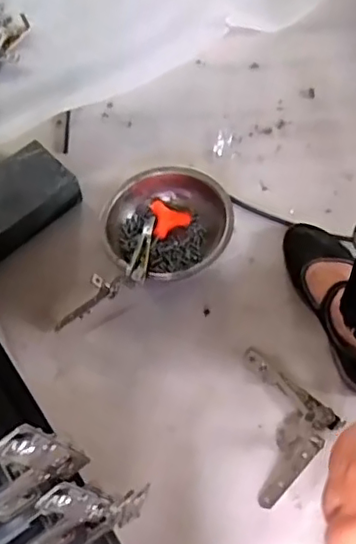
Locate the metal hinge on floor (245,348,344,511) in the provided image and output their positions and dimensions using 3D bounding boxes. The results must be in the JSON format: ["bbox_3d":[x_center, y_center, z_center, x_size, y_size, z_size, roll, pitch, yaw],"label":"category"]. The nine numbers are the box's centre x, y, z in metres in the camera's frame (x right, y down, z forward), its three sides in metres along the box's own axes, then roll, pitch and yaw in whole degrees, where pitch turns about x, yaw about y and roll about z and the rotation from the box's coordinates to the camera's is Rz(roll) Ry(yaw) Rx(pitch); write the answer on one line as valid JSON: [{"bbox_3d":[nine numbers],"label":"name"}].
[{"bbox_3d":[0.108,0.188,0.764,0.146,0.016,0.146,41,70,18],"label":"metal hinge on floor"}]

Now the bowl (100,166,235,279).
[{"bbox_3d":[-0.015,-0.065,0.873,0.183,0.054,0.173,-7,64,-4],"label":"bowl"}]

